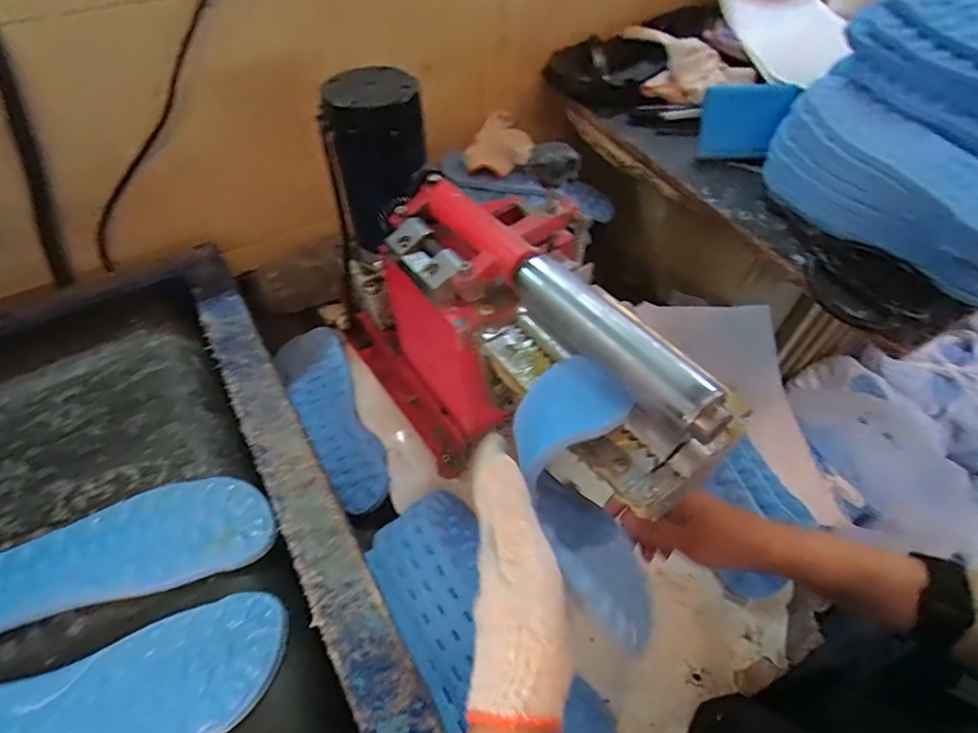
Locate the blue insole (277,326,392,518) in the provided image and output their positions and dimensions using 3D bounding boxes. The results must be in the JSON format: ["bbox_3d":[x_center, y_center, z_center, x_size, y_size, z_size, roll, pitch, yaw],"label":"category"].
[{"bbox_3d":[-0.173,0.052,0.577,0.075,0.024,0.236,-24,56,-18],"label":"blue insole"}]

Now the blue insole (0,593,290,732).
[{"bbox_3d":[-0.258,0.217,0.321,0.247,0.008,0.082,-15,53,-11],"label":"blue insole"}]

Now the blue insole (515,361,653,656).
[{"bbox_3d":[0.064,0.091,0.337,0.071,0.060,0.184,-16,89,-12],"label":"blue insole"}]

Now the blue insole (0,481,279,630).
[{"bbox_3d":[-0.295,0.143,0.380,0.254,0.006,0.073,-15,54,-12],"label":"blue insole"}]

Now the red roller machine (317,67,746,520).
[{"bbox_3d":[0.003,-0.036,0.469,0.149,0.281,0.423,-30,58,-21],"label":"red roller machine"}]

